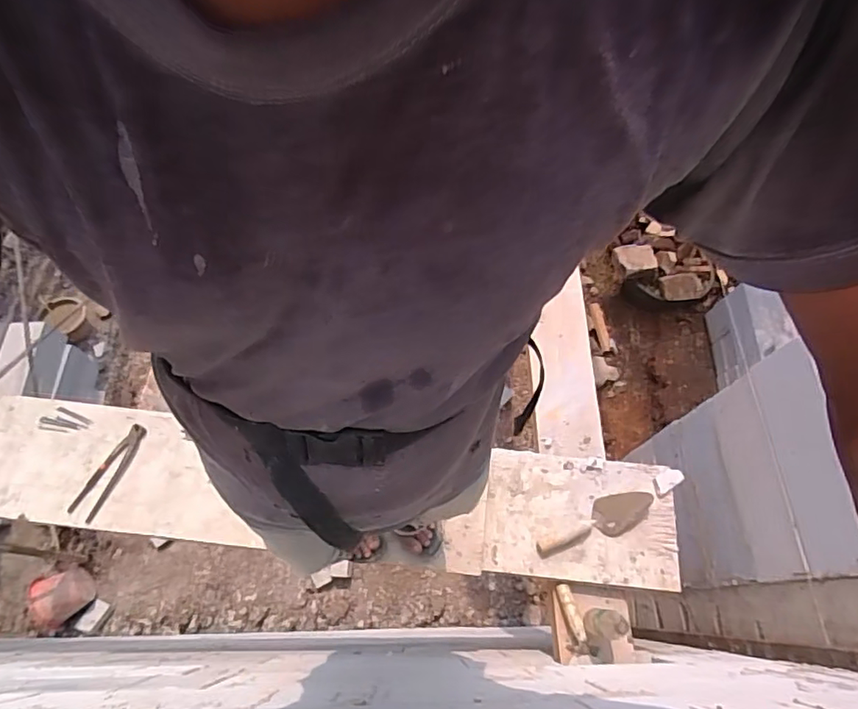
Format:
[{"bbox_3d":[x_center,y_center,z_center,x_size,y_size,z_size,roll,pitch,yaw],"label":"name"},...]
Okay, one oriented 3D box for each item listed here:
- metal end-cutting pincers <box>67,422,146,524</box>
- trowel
[{"bbox_3d":[-0.796,0.292,1.339,0.078,0.030,0.245,30,68,11],"label":"metal end-cutting pincers"},{"bbox_3d":[0.428,0.435,1.391,0.322,0.042,0.097,-15,67,-9],"label":"trowel"}]

